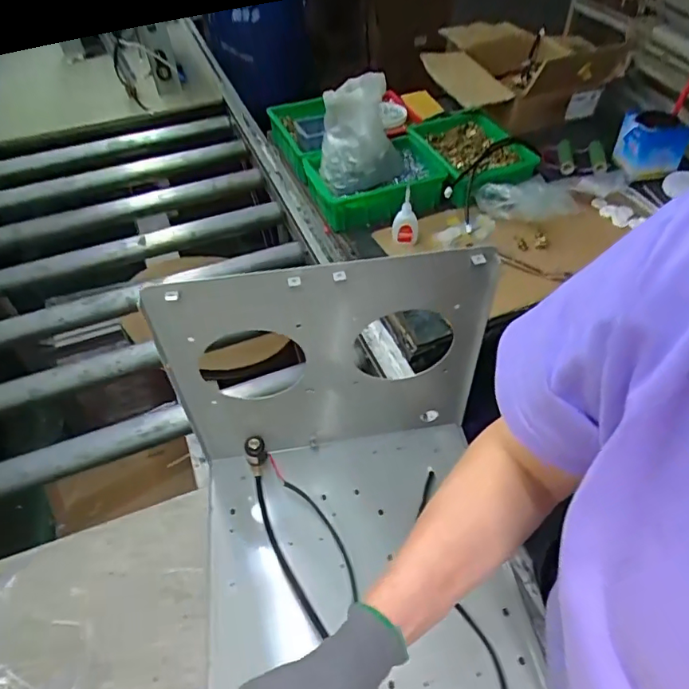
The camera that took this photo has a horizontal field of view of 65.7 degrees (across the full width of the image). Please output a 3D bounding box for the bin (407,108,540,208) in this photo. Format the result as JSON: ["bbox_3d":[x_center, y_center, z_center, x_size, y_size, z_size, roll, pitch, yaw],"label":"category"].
[{"bbox_3d":[0.250,-0.389,1.057,0.188,0.057,0.268,-14,49,-10],"label":"bin"}]

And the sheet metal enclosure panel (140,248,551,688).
[{"bbox_3d":[0.018,0.197,0.439,0.316,0.308,0.461,-9,48,-5],"label":"sheet metal enclosure panel"}]

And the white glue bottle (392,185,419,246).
[{"bbox_3d":[0.107,-0.220,0.924,0.046,0.090,0.054,4,49,6],"label":"white glue bottle"}]

